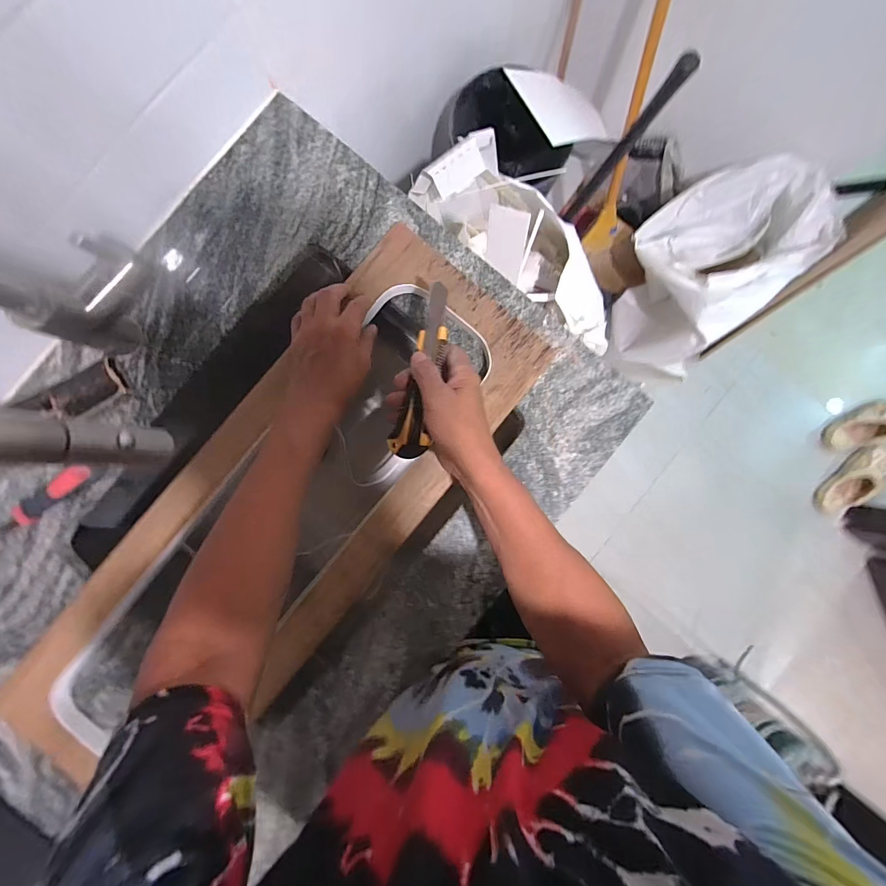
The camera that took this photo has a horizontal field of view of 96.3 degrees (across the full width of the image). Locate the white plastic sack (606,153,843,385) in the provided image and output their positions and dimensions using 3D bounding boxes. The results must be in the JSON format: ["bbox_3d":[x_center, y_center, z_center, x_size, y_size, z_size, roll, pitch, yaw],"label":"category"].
[{"bbox_3d":[0.664,-0.418,1.091,0.302,0.551,0.376,-13,89,-2],"label":"white plastic sack"}]

